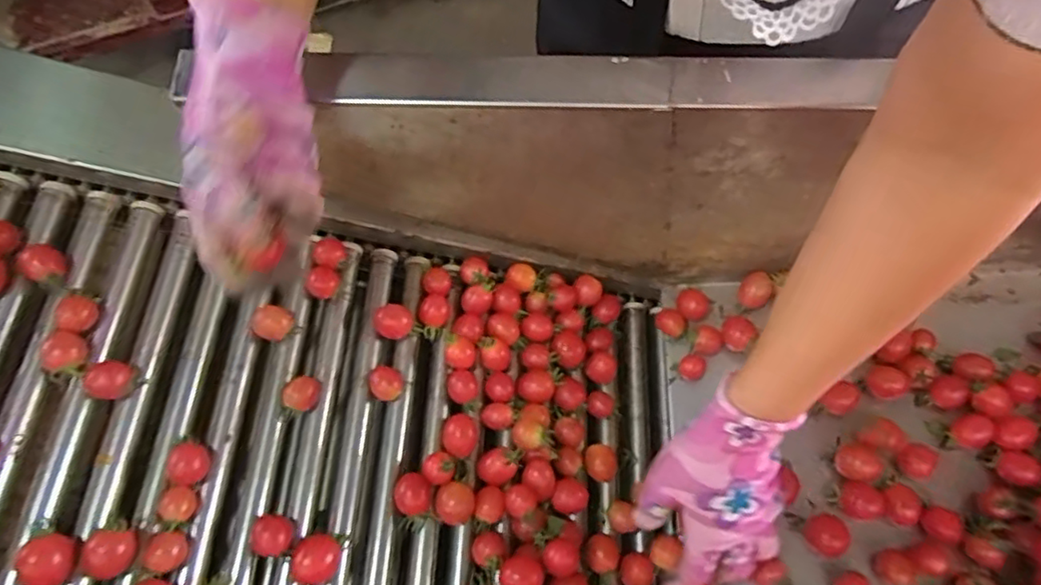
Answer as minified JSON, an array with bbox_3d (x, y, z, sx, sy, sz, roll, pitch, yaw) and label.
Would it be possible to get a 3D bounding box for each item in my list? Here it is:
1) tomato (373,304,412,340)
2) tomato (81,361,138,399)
[{"bbox_3d":[-0.106,0.024,0.522,0.031,0.024,0.022,-18,66,-8],"label":"tomato"},{"bbox_3d":[-0.288,0.063,0.443,0.030,0.030,0.026,9,65,5],"label":"tomato"}]

